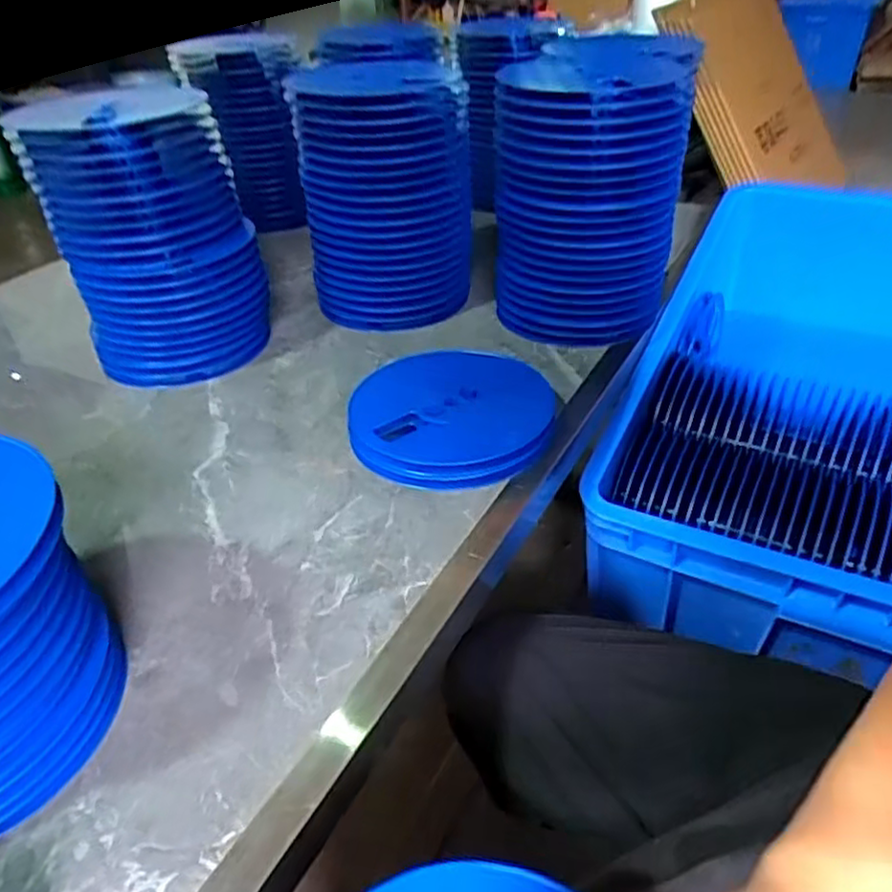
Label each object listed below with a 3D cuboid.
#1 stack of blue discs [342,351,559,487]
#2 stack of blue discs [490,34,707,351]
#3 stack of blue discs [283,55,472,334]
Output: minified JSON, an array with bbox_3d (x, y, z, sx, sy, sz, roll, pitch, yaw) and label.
[{"bbox_3d":[0.005,-0.028,0.622,0.173,0.033,0.167,-2,37,-1],"label":"stack of blue discs"},{"bbox_3d":[0.147,-0.257,0.733,0.171,0.269,0.181,9,38,13],"label":"stack of blue discs"},{"bbox_3d":[-0.063,-0.270,0.764,0.174,0.259,0.160,-3,37,-3],"label":"stack of blue discs"}]

